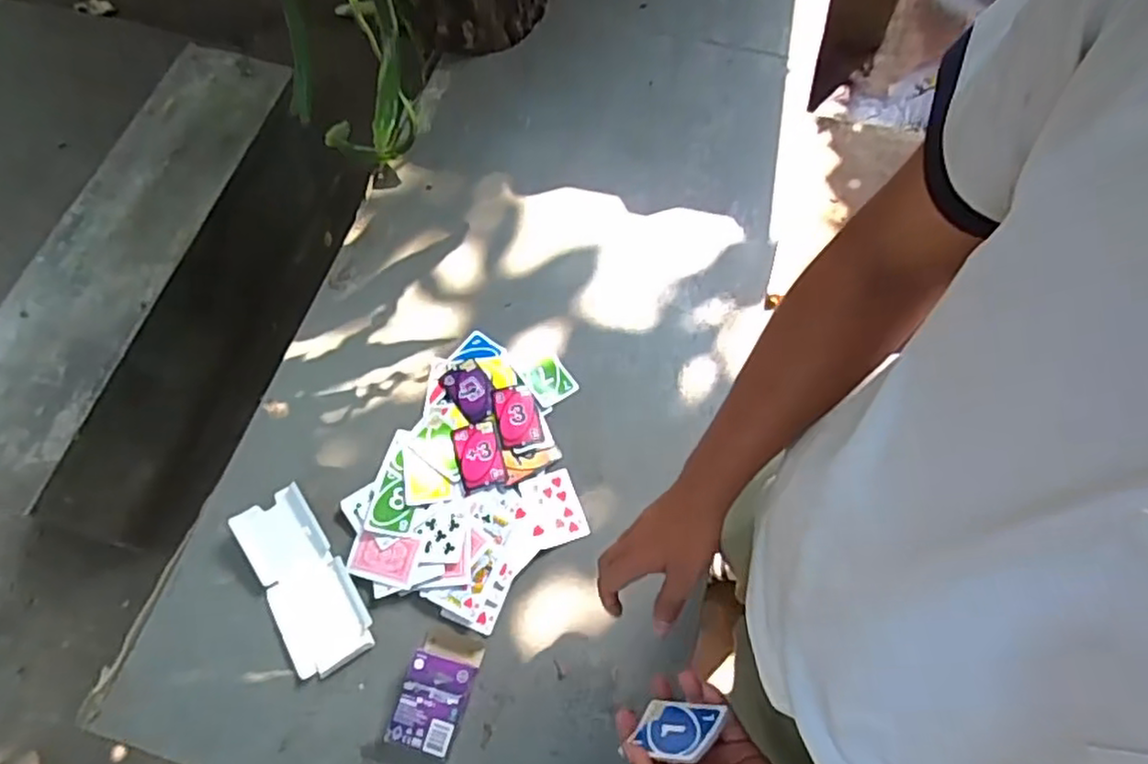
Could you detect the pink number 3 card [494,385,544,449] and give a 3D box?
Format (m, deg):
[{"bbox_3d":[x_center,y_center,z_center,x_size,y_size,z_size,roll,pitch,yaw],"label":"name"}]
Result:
[{"bbox_3d":[-0.073,0.042,0.861,0.051,0.009,0.084,-14,66,-5],"label":"pink number 3 card"}]

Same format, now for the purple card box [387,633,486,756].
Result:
[{"bbox_3d":[-0.148,0.334,0.720,0.070,0.028,0.109,15,67,7],"label":"purple card box"}]

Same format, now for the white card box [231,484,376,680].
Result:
[{"bbox_3d":[-0.313,0.230,0.777,0.093,0.022,0.209,-31,69,-12],"label":"white card box"}]

